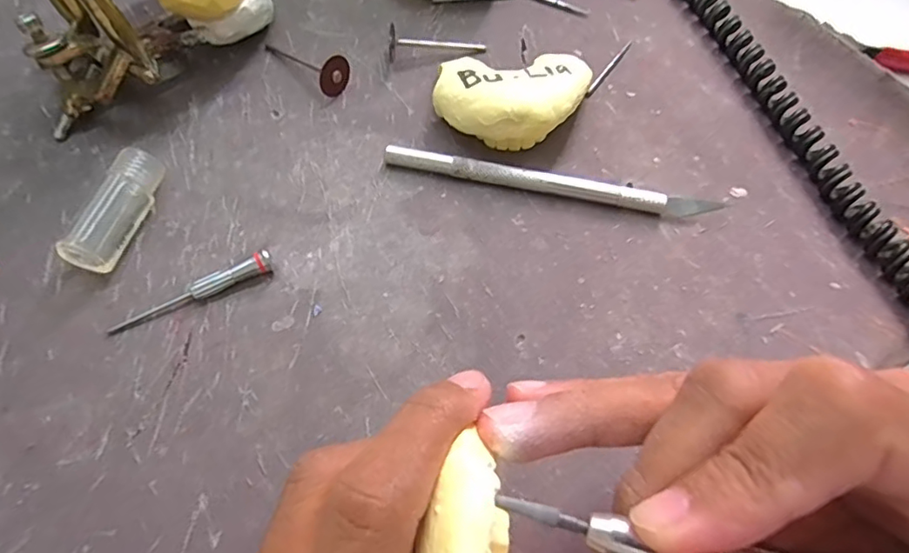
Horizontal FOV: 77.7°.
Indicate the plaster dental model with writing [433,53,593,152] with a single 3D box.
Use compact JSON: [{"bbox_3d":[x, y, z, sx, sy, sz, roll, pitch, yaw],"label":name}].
[{"bbox_3d":[0.024,-0.074,0.238,0.063,0.027,0.045,1,64,-2],"label":"plaster dental model with writing"}]

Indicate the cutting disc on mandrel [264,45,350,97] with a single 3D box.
[{"bbox_3d":[-0.068,-0.097,0.258,0.046,0.016,0.016,33,66,29],"label":"cutting disc on mandrel"}]

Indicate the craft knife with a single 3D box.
[{"bbox_3d":[0.040,-0.038,0.232,0.137,0.009,0.010,9,64,2],"label":"craft knife"}]

